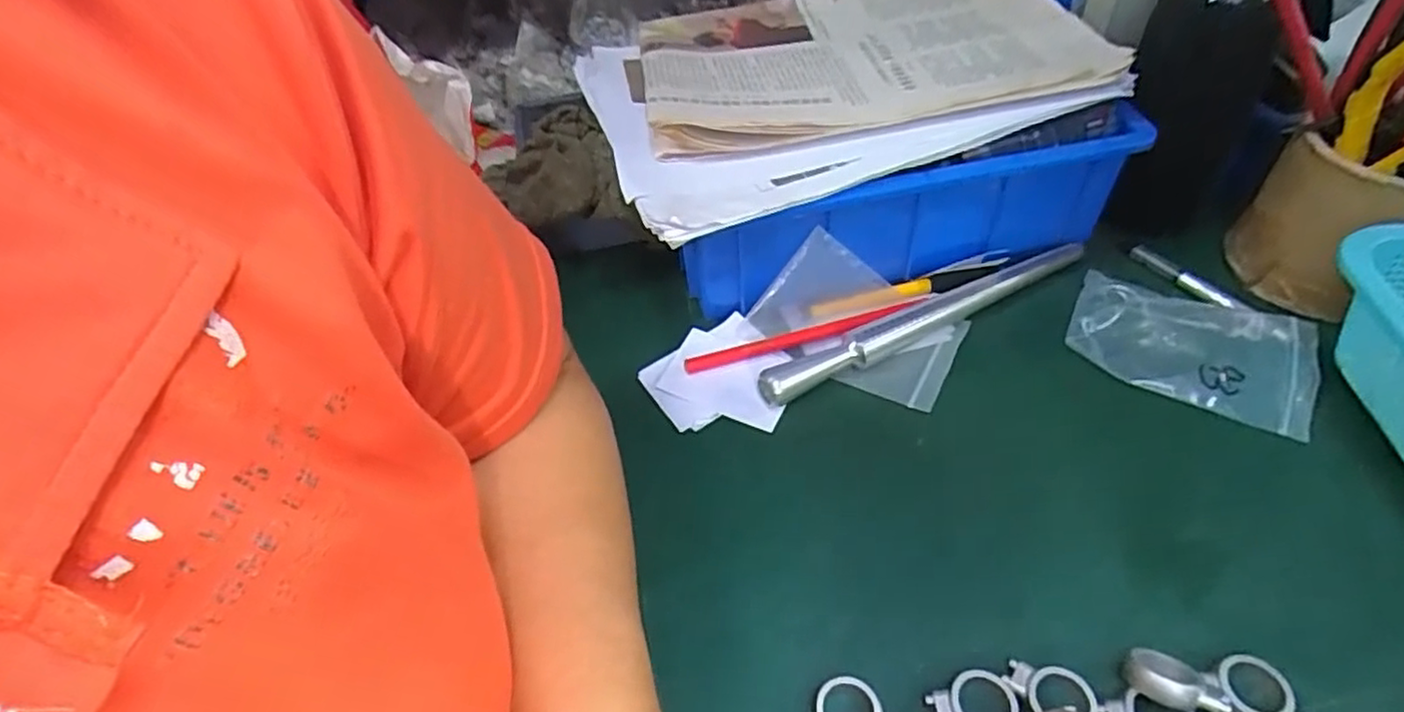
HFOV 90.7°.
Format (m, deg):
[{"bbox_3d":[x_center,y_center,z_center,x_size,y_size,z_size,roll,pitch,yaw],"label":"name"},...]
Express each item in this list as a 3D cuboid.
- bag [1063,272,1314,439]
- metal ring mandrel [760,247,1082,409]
[{"bbox_3d":[0.279,-0.005,0.397,0.122,0.017,0.077,19,51,21],"label":"bag"},{"bbox_3d":[0.139,-0.023,0.426,0.234,0.018,0.018,-24,49,-16],"label":"metal ring mandrel"}]

